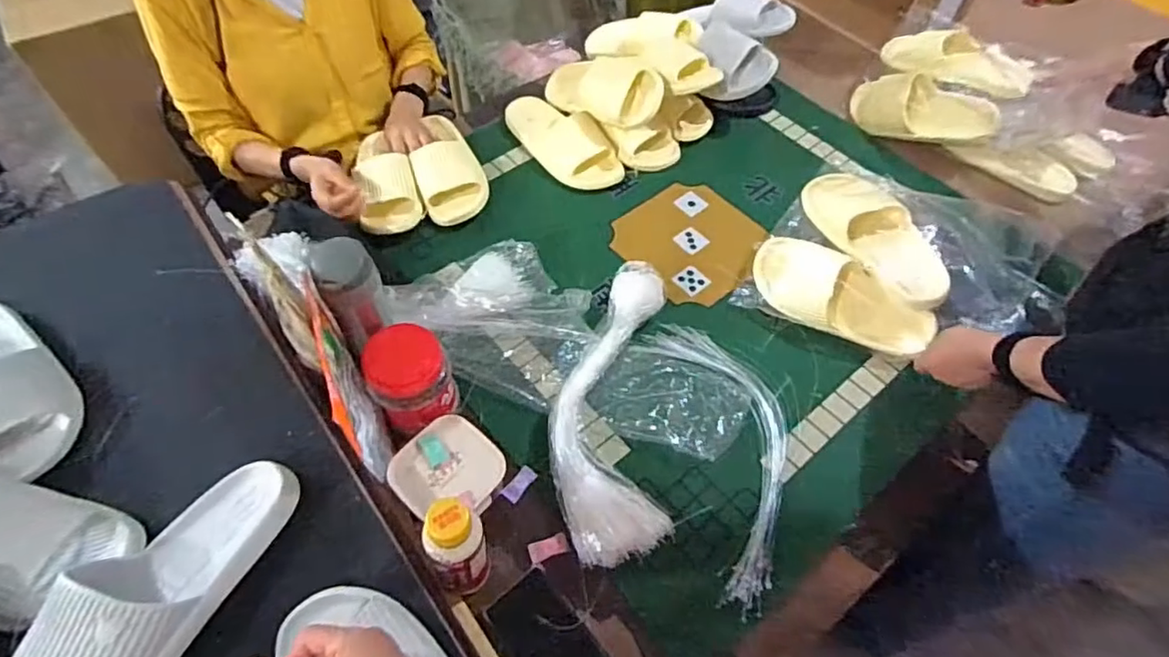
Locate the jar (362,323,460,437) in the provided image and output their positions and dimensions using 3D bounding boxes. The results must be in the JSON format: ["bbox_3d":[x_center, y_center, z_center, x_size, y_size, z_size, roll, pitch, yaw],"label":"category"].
[{"bbox_3d":[-0.205,0.063,0.721,0.095,0.121,0.078,-25,60,-18],"label":"jar"}]

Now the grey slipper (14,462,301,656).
[{"bbox_3d":[-0.374,0.230,0.520,0.116,0.068,0.281,24,58,13],"label":"grey slipper"}]

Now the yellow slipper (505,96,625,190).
[{"bbox_3d":[-0.040,-0.332,1.045,0.108,0.054,0.246,-29,62,-20],"label":"yellow slipper"}]

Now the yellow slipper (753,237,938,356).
[{"bbox_3d":[0.355,-0.040,0.851,0.255,0.113,0.061,30,20,16],"label":"yellow slipper"}]

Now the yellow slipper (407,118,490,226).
[{"bbox_3d":[-0.238,-0.282,1.018,0.107,0.058,0.248,-19,59,-15],"label":"yellow slipper"}]

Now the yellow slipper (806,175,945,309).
[{"bbox_3d":[0.403,-0.140,0.842,0.120,0.073,0.248,-12,57,-10],"label":"yellow slipper"}]

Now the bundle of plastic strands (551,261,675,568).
[{"bbox_3d":[0.033,0.092,0.760,0.142,0.067,0.387,2,56,-1],"label":"bundle of plastic strands"}]

